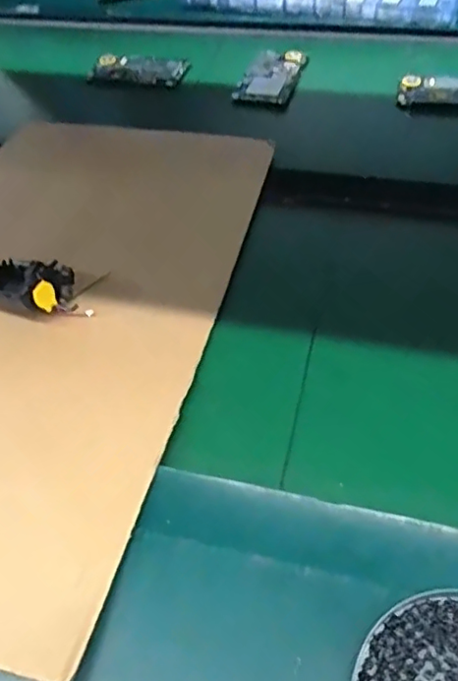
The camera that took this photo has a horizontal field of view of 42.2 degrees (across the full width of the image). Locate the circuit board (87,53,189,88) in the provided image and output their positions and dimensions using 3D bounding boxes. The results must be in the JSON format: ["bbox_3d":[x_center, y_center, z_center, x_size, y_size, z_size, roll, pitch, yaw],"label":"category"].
[{"bbox_3d":[-0.117,-0.344,0.752,0.127,0.007,0.062,6,51,9],"label":"circuit board"}]

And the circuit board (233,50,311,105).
[{"bbox_3d":[0.053,-0.324,0.716,0.064,0.011,0.117,13,53,14],"label":"circuit board"}]

